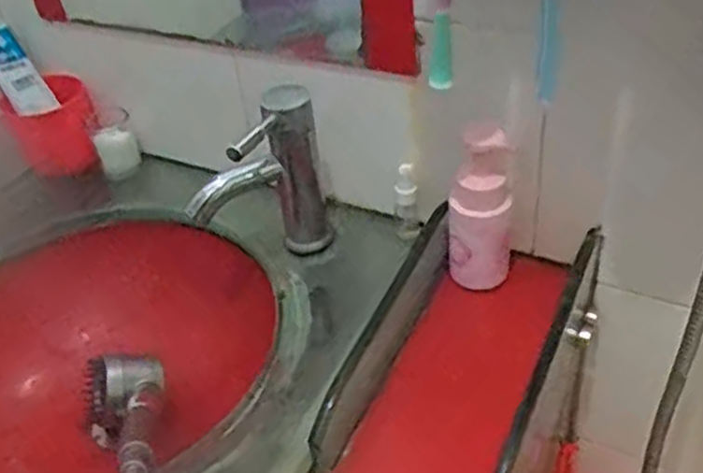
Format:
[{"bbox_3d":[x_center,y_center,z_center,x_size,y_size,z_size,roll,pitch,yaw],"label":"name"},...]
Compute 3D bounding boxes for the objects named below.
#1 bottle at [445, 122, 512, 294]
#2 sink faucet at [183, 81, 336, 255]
[{"bbox_3d":[0.120,-0.022,0.686,0.061,0.163,0.050,3,40,12],"label":"bottle"},{"bbox_3d":[-0.087,-0.048,0.730,0.140,0.174,0.057,-34,46,-29],"label":"sink faucet"}]

